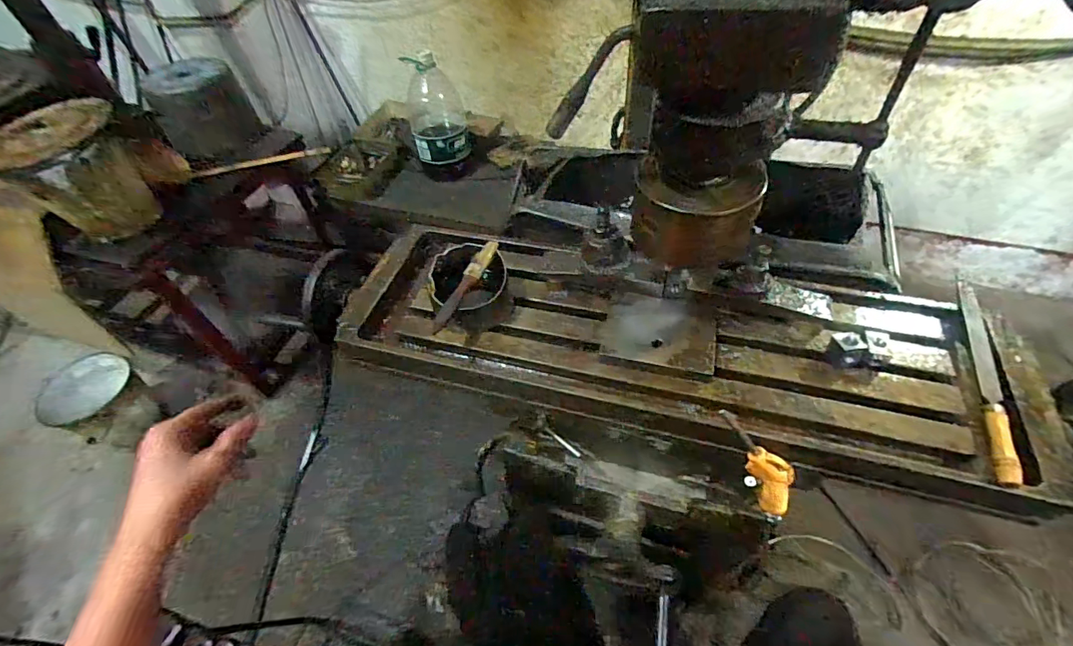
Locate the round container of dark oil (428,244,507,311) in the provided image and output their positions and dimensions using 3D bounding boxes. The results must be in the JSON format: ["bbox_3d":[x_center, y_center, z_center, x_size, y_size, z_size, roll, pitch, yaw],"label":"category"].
[{"bbox_3d":[-0.091,-0.052,0.610,0.093,0.056,0.106,23,57,21],"label":"round container of dark oil"}]

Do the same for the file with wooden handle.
[{"bbox_3d":[0.492,0.046,0.506,0.027,0.022,0.270,14,55,16],"label":"file with wooden handle"}]

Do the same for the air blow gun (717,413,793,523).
[{"bbox_3d":[0.261,0.177,0.528,0.062,0.199,0.028,2,47,39],"label":"air blow gun"}]

